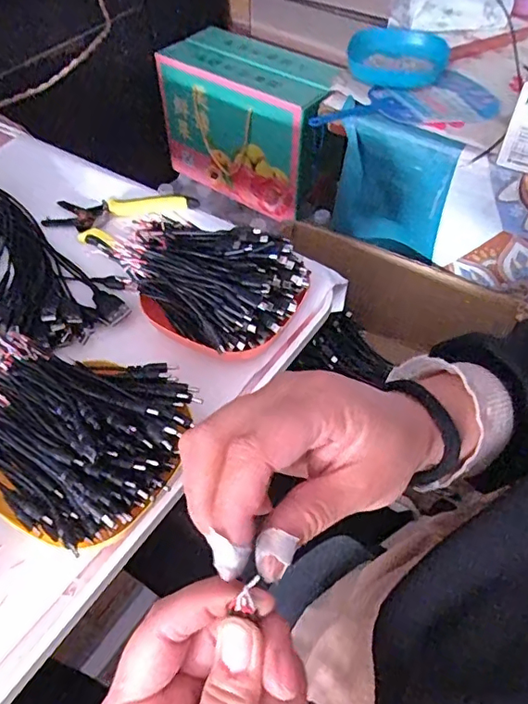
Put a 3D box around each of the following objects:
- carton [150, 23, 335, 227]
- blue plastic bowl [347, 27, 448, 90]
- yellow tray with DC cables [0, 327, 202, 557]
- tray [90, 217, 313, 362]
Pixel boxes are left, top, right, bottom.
[{"bbox_3d":[-0.022,-0.435,1.005,0.324,0.232,0.152,31,58,20],"label":"carton"},{"bbox_3d":[0.183,-0.406,0.729,0.126,0.037,0.135,1,53,-1],"label":"blue plastic bowl"},{"bbox_3d":[-0.158,0.049,0.391,0.209,0.071,0.145,21,55,14],"label":"yellow tray with DC cables"},{"bbox_3d":[-0.056,-0.067,0.472,0.177,0.068,0.120,23,55,15],"label":"tray"}]

